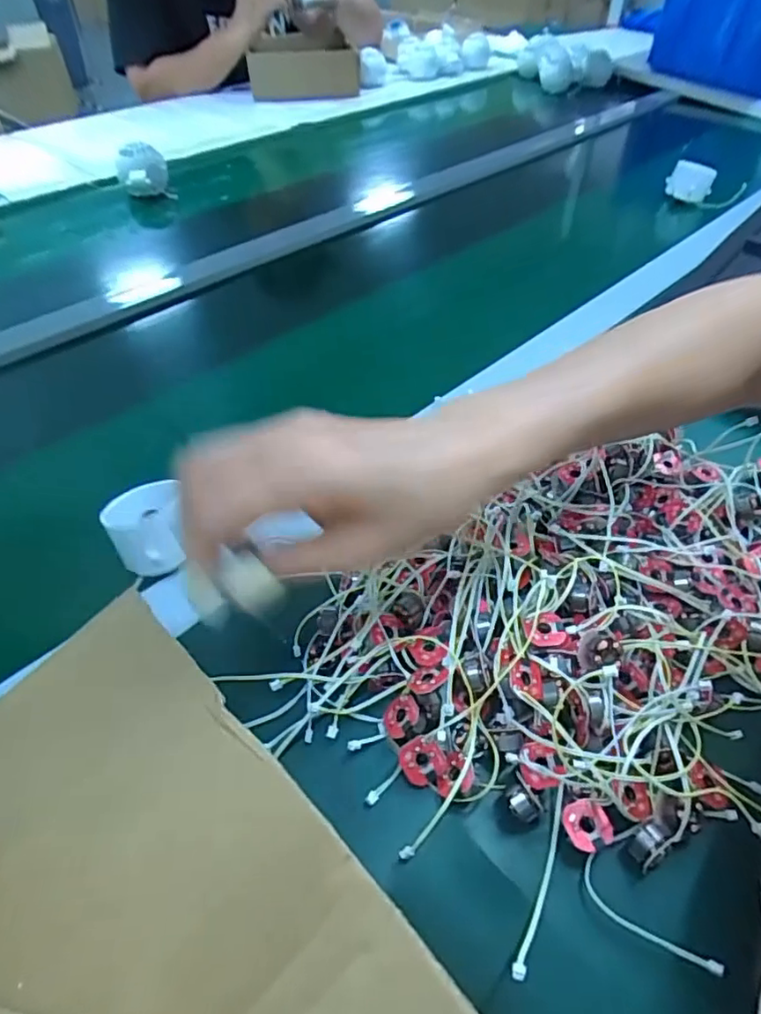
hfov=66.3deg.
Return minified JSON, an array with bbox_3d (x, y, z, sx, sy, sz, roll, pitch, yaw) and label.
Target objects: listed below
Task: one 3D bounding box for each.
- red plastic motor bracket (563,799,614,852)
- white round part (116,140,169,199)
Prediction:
[{"bbox_3d":[0.090,0.139,0.255,0.019,0.010,0.019,2,47,-2],"label":"red plastic motor bracket"},{"bbox_3d":[-0.305,-0.437,0.749,0.063,0.054,0.051,-19,51,-19],"label":"white round part"}]

